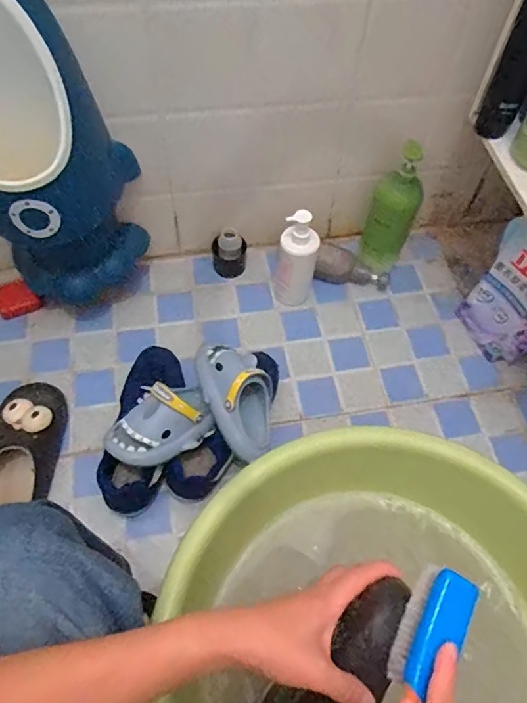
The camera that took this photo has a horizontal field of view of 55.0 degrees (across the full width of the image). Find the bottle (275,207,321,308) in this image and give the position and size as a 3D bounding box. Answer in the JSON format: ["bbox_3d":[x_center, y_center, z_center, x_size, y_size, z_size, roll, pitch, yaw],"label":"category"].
[{"bbox_3d":[0.057,-0.161,0.881,0.068,0.199,0.072,6,57,2],"label":"bottle"}]

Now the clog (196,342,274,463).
[{"bbox_3d":[-0.036,0.063,0.752,0.099,0.078,0.175,-17,72,-8],"label":"clog"}]

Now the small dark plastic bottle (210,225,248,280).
[{"bbox_3d":[-0.067,-0.188,0.964,0.065,0.076,0.053,10,58,4],"label":"small dark plastic bottle"}]

